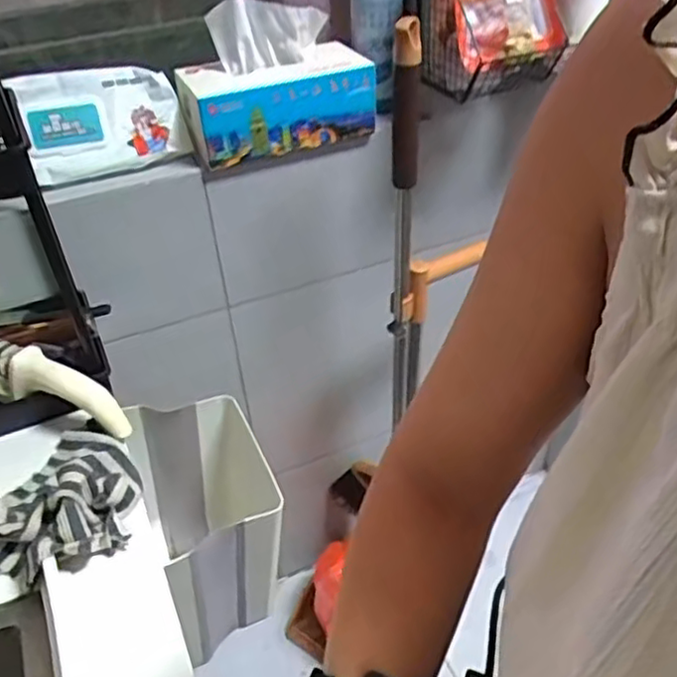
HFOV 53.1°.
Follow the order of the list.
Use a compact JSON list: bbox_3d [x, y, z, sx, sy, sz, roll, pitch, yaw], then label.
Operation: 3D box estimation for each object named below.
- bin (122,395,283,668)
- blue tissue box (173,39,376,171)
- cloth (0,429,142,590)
[{"bbox_3d":[-0.141,0.238,0.871,0.159,0.245,0.238,-16,42,-15],"label":"bin"},{"bbox_3d":[-0.075,-0.314,0.896,0.260,0.094,0.115,-17,42,-16],"label":"blue tissue box"},{"bbox_3d":[-0.263,0.145,0.641,0.145,0.054,0.156,17,44,23],"label":"cloth"}]

